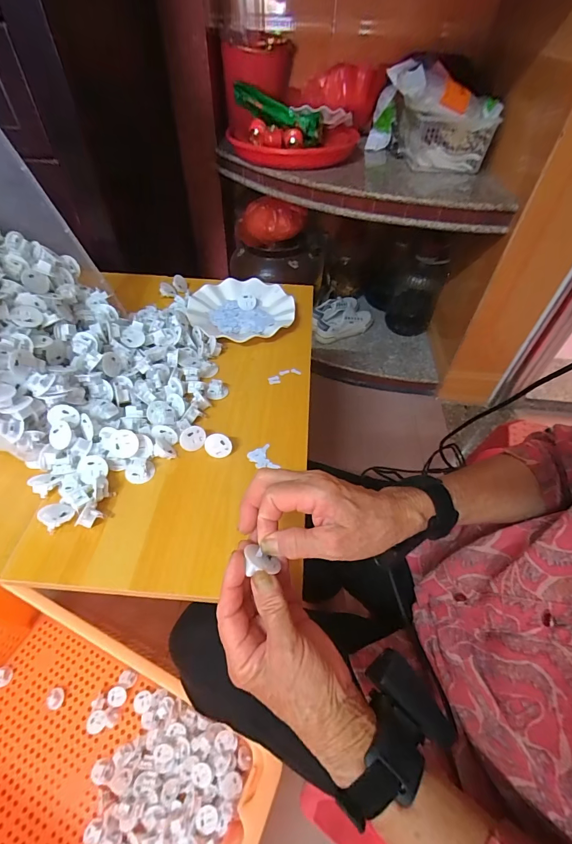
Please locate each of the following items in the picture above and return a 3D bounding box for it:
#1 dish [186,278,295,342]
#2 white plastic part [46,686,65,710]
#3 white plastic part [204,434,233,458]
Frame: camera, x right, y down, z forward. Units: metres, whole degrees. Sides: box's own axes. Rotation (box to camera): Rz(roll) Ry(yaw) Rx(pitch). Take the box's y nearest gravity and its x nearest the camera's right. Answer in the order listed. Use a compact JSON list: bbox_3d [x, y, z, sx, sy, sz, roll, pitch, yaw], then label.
[{"bbox_3d":[-0.078,-0.198,0.651,0.179,0.019,0.171,1,50,-1],"label":"dish"},{"bbox_3d":[-0.431,0.517,0.691,0.032,0.006,0.034,1,50,-1],"label":"white plastic part"},{"bbox_3d":[-0.083,0.027,0.459,0.033,0.031,0.014,-1,18,-1],"label":"white plastic part"}]

